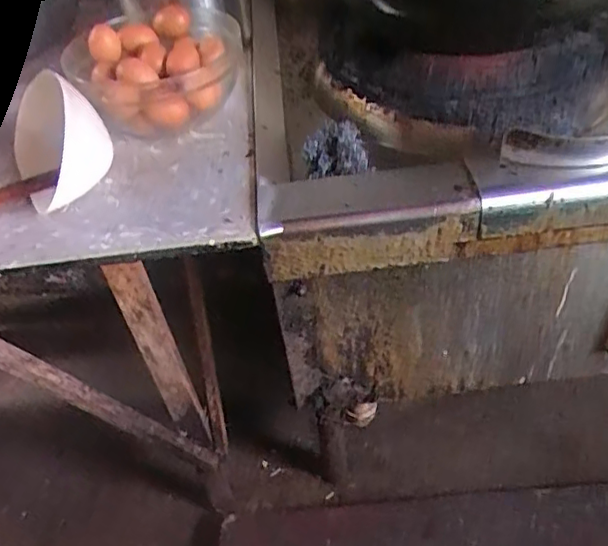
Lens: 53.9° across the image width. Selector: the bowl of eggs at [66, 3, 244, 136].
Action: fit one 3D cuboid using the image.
[{"bbox_3d":[-0.187,-0.271,0.787,0.206,0.093,0.188,-4,45,4],"label":"bowl of eggs"}]

